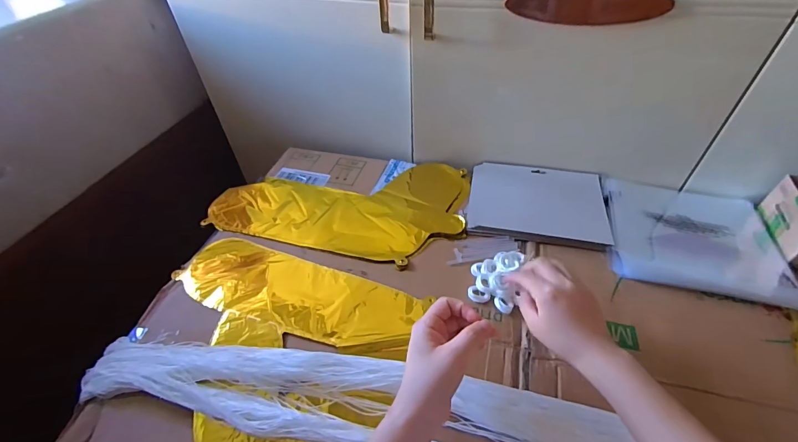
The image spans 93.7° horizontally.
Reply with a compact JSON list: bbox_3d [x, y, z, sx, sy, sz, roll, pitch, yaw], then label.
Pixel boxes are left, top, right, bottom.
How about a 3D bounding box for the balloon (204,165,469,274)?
[{"bbox_3d":[-0.090,-0.042,0.631,0.395,0.006,0.237,12,46,13],"label":"balloon"}]

